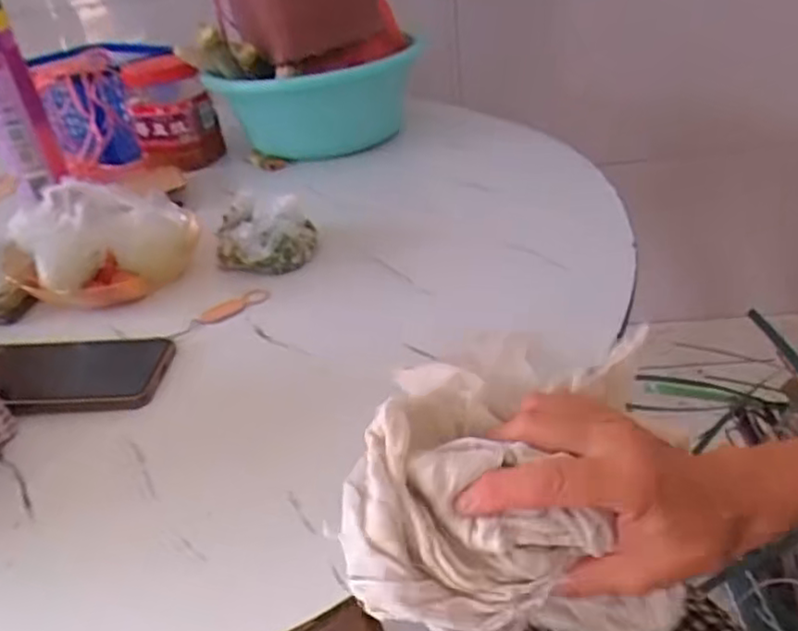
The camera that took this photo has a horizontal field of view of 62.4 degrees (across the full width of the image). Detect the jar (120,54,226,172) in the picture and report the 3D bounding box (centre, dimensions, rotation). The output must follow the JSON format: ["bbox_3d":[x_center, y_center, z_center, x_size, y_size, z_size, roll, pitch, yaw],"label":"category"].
[{"bbox_3d":[-0.316,-0.286,0.925,0.113,0.137,0.093,-15,35,-12],"label":"jar"}]

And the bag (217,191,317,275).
[{"bbox_3d":[-0.130,-0.078,0.620,0.090,0.061,0.067,-5,34,3],"label":"bag"}]

